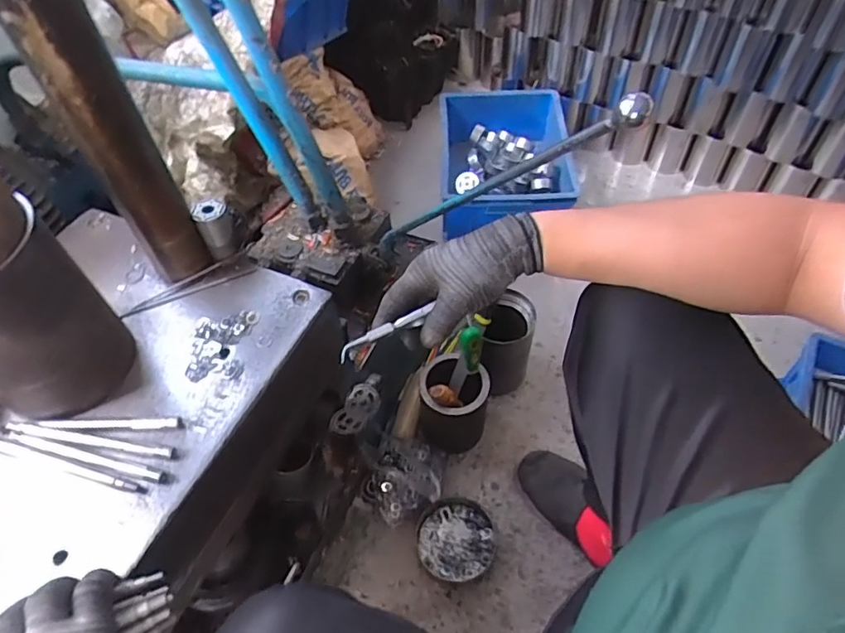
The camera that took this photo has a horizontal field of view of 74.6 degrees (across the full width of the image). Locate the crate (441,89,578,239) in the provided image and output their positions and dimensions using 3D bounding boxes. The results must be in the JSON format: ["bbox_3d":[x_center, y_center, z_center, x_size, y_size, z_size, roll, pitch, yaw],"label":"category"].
[{"bbox_3d":[0.194,-0.368,1.316,0.300,0.129,0.435,-1,52,4],"label":"crate"}]

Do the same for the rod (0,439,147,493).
[{"bbox_3d":[-0.333,0.138,0.513,0.172,0.009,0.011,12,54,13],"label":"rod"}]

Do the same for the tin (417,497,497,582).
[{"bbox_3d":[0.054,0.356,0.884,0.120,0.026,0.119,-2,52,3],"label":"tin"}]

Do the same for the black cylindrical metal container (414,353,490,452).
[{"bbox_3d":[0.045,0.145,0.945,0.128,0.172,0.104,15,55,15],"label":"black cylindrical metal container"}]

